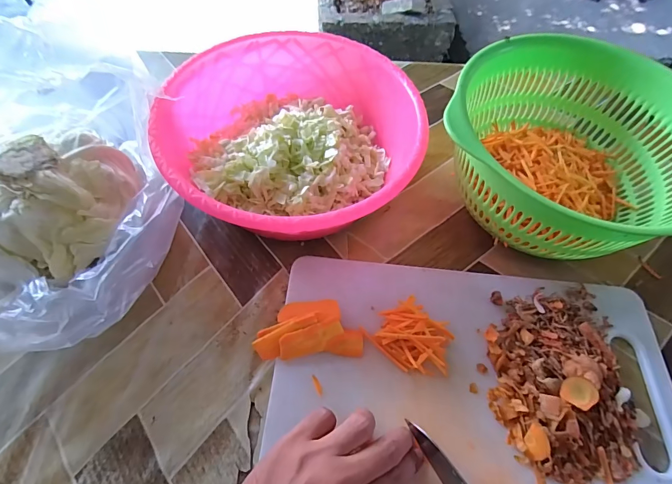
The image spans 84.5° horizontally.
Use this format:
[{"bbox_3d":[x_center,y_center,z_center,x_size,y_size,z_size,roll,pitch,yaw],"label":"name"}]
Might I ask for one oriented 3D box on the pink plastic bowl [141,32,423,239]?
[{"bbox_3d":[-0.042,-0.096,0.372,0.232,0.089,0.233,1,60,-2],"label":"pink plastic bowl"}]

